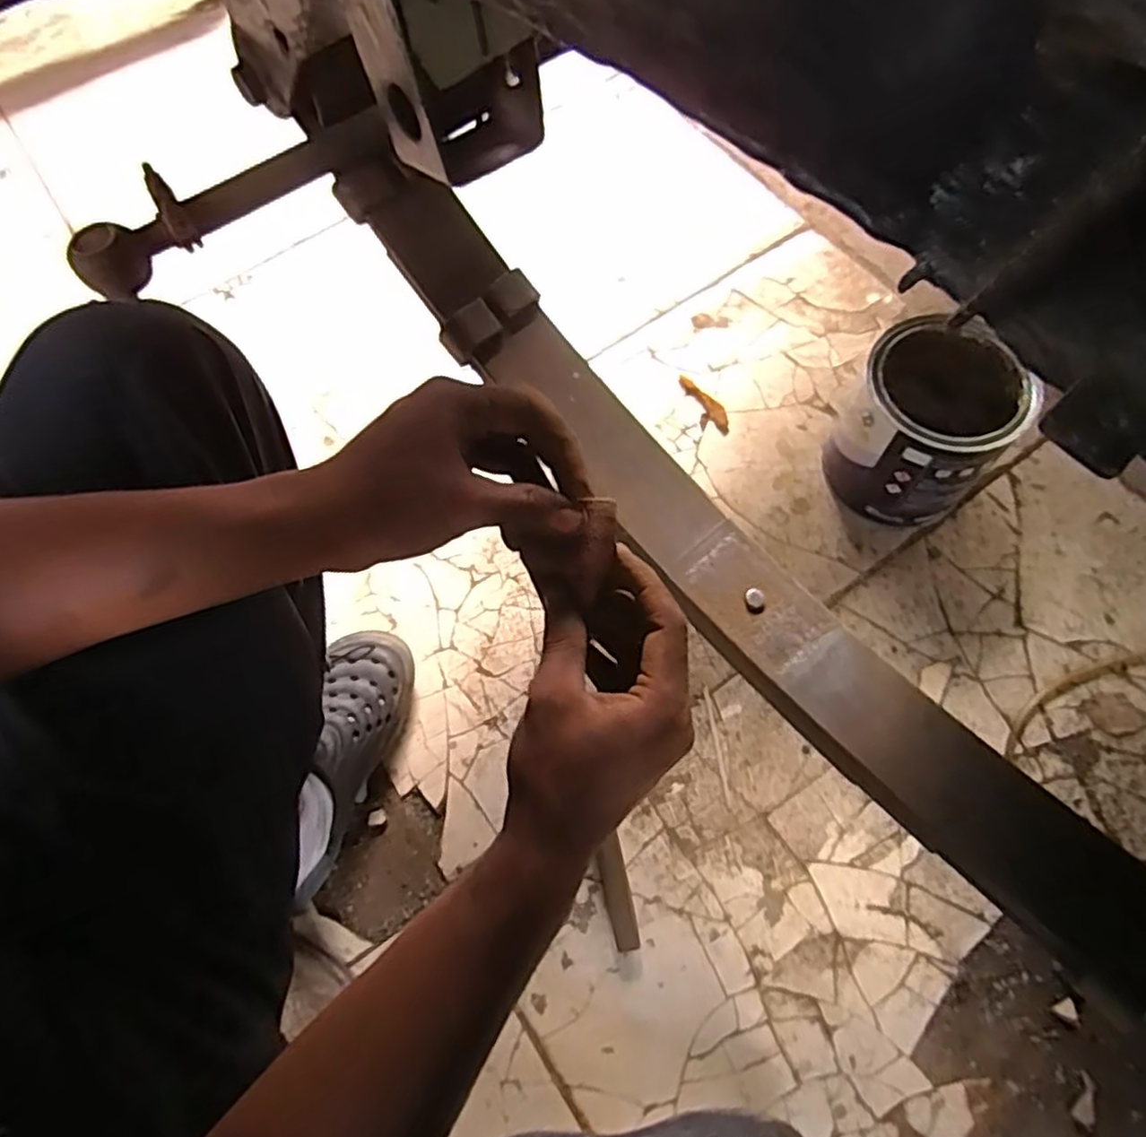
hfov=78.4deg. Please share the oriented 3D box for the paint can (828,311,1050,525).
[{"bbox_3d":[0.351,-0.142,0.704,0.153,0.156,0.156,24,71,12],"label":"paint can"}]

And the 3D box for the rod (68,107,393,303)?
[{"bbox_3d":[-0.207,-0.228,0.433,0.200,0.037,0.031,-31,69,-10],"label":"rod"}]

